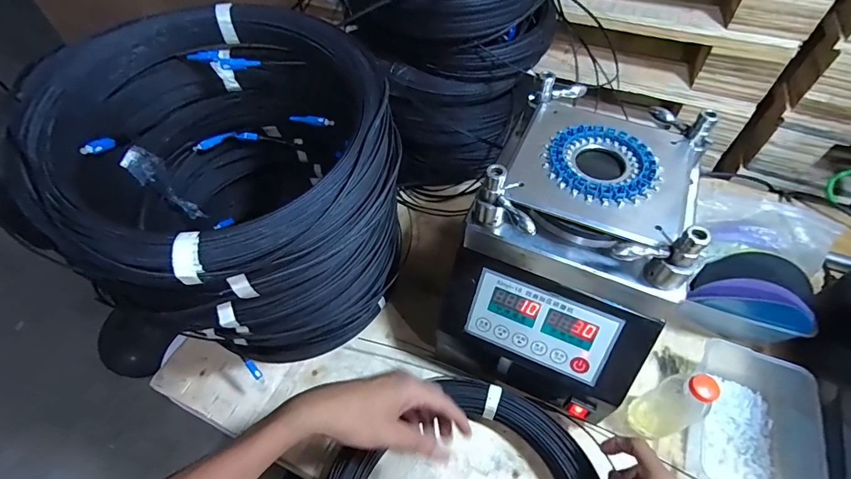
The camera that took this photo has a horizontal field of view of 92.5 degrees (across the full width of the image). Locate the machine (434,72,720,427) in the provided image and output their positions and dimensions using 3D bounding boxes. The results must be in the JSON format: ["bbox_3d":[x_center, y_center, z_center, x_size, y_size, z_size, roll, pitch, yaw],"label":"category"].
[{"bbox_3d":[0.168,0.020,0.504,0.213,0.266,0.289,19,57,16],"label":"machine"}]

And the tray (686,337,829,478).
[{"bbox_3d":[0.383,0.213,0.484,0.110,0.063,0.186,16,56,14],"label":"tray"}]

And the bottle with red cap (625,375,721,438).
[{"bbox_3d":[0.284,0.190,0.466,0.053,0.135,0.052,-18,55,-10],"label":"bottle with red cap"}]

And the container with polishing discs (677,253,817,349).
[{"bbox_3d":[0.430,0.080,0.557,0.148,0.126,0.085,18,56,15],"label":"container with polishing discs"}]

